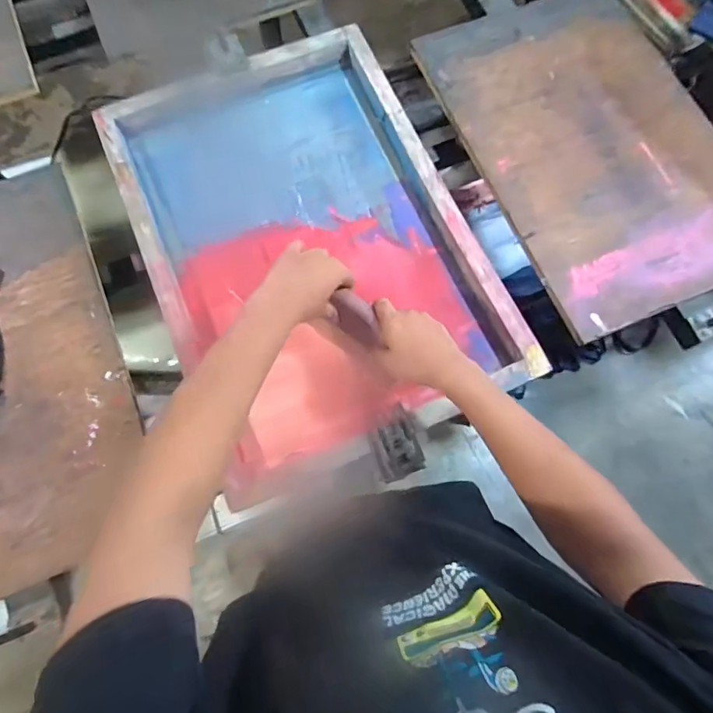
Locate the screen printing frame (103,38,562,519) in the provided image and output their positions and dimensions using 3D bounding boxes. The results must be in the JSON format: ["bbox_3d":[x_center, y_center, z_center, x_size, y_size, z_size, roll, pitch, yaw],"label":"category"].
[{"bbox_3d":[-0.078,-0.178,0.697,0.450,0.034,0.651,-23,74,-6],"label":"screen printing frame"}]

